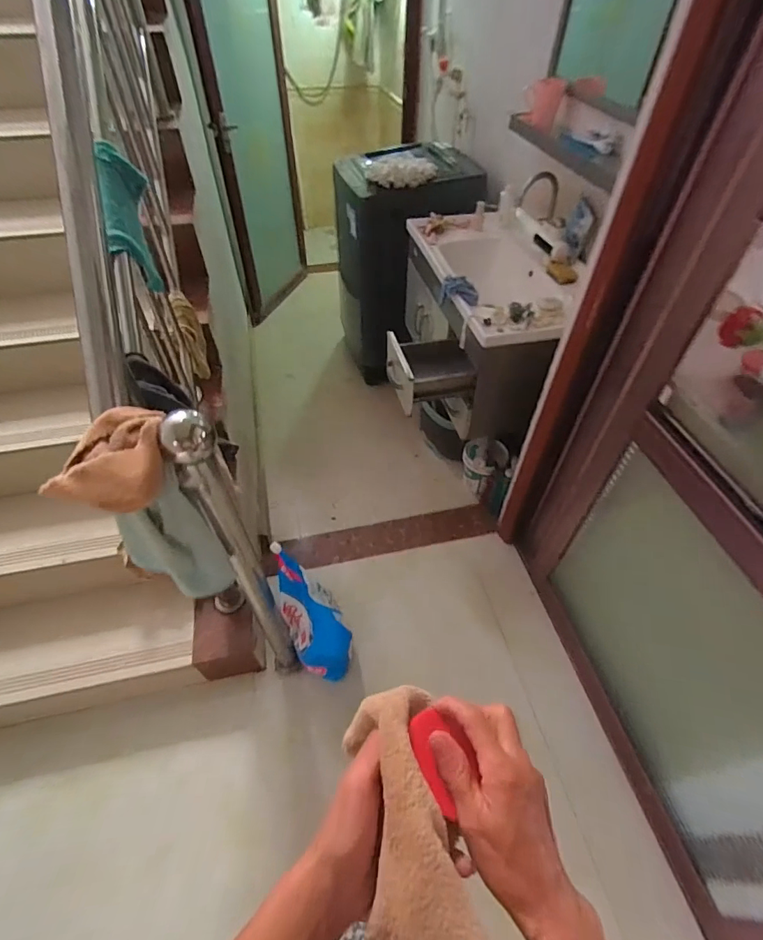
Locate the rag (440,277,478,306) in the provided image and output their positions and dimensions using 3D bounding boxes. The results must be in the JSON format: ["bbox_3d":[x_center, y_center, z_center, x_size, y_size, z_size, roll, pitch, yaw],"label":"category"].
[{"bbox_3d":[0.237,-0.526,1.361,0.051,0.095,0.144,-26,54,-20],"label":"rag"}]

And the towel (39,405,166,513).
[{"bbox_3d":[-0.383,-0.021,0.674,0.119,0.070,0.189,7,49,7],"label":"towel"}]

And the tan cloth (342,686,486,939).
[{"bbox_3d":[0.022,0.259,0.322,0.074,0.068,0.187,-9,51,-7],"label":"tan cloth"}]

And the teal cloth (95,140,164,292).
[{"bbox_3d":[-0.541,-0.545,0.976,0.028,0.163,0.269,-11,84,14],"label":"teal cloth"}]

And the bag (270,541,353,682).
[{"bbox_3d":[-0.199,0.414,1.308,0.162,0.169,0.438,-26,95,-20],"label":"bag"}]

